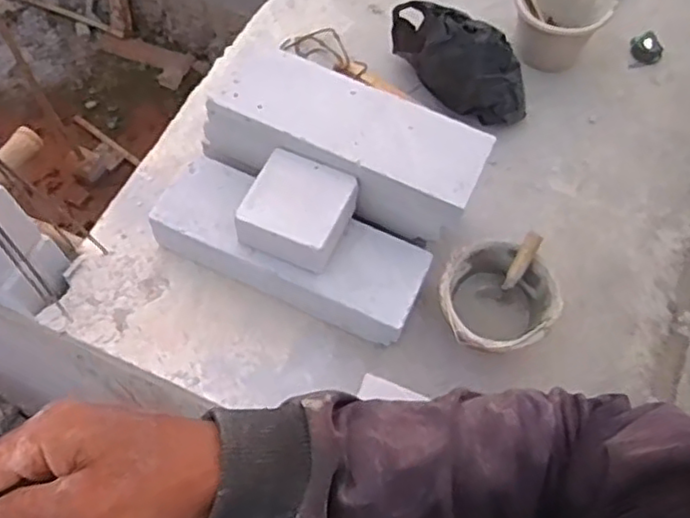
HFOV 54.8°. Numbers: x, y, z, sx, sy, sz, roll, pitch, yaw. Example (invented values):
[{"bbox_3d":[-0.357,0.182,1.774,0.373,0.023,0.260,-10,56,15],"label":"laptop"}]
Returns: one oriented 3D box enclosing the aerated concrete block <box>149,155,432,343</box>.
[{"bbox_3d":[-0.119,-0.018,1.498,0.590,0.163,0.205,22,65,8],"label":"aerated concrete block"}]

